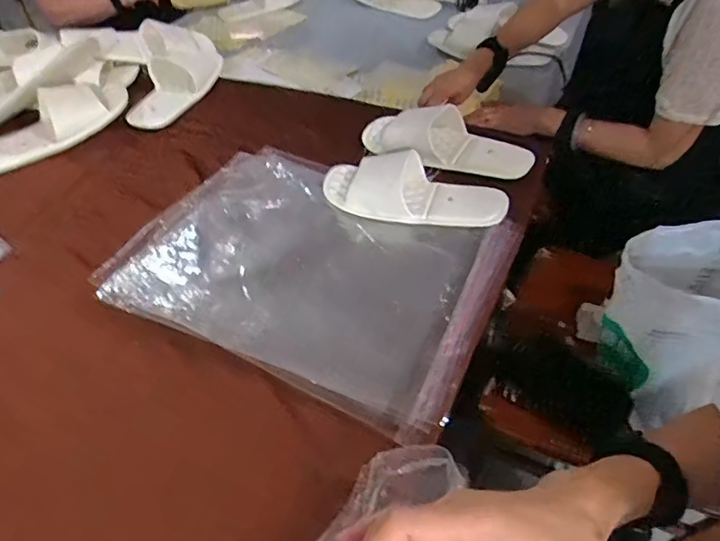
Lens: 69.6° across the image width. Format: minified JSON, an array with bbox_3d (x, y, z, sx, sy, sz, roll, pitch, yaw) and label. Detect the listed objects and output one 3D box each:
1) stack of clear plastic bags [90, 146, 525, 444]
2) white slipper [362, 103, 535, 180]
[{"bbox_3d":[-0.047,-0.019,0.582,0.387,0.034,0.300,19,52,20],"label":"stack of clear plastic bags"},{"bbox_3d":[0.116,-0.181,0.706,0.237,0.049,0.088,22,53,22],"label":"white slipper"}]

